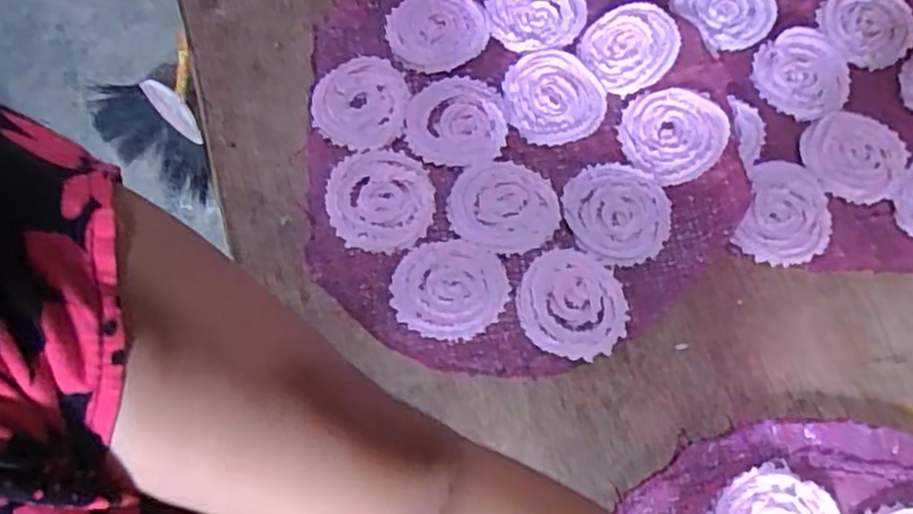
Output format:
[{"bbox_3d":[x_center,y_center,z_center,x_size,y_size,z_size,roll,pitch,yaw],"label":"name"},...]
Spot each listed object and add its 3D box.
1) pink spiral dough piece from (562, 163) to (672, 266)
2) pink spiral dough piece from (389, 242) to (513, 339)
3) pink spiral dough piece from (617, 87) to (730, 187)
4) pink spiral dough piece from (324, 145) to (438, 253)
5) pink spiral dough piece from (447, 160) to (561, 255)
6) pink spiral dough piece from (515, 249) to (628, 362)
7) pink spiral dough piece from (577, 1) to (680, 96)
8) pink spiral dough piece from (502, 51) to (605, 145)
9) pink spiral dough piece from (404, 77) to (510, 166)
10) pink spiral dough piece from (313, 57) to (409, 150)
[{"bbox_3d":[0.113,-0.032,0.507,0.070,0.008,0.075,0,68,-1],"label":"pink spiral dough piece"},{"bbox_3d":[-0.004,0.022,0.487,0.076,0.005,0.067,-2,68,-2],"label":"pink spiral dough piece"},{"bbox_3d":[0.157,-0.091,0.524,0.073,0.012,0.072,0,68,-1],"label":"pink spiral dough piece"},{"bbox_3d":[-0.054,-0.042,0.510,0.072,0.005,0.075,0,68,-1],"label":"pink spiral dough piece"},{"bbox_3d":[0.034,-0.037,0.507,0.075,0.004,0.071,0,68,-1],"label":"pink spiral dough piece"},{"bbox_3d":[0.078,0.031,0.484,0.071,0.006,0.072,0,68,-1],"label":"pink spiral dough piece"},{"bbox_3d":[0.133,-0.162,0.550,0.072,0.008,0.066,-43,74,1],"label":"pink spiral dough piece"},{"bbox_3d":[0.074,-0.124,0.543,0.074,0.006,0.076,-3,68,-2],"label":"pink spiral dough piece"},{"bbox_3d":[-0.001,-0.102,0.533,0.073,0.004,0.075,-6,68,-3],"label":"pink spiral dough piece"},{"bbox_3d":[-0.072,-0.116,0.537,0.071,0.006,0.076,0,68,-1],"label":"pink spiral dough piece"}]

